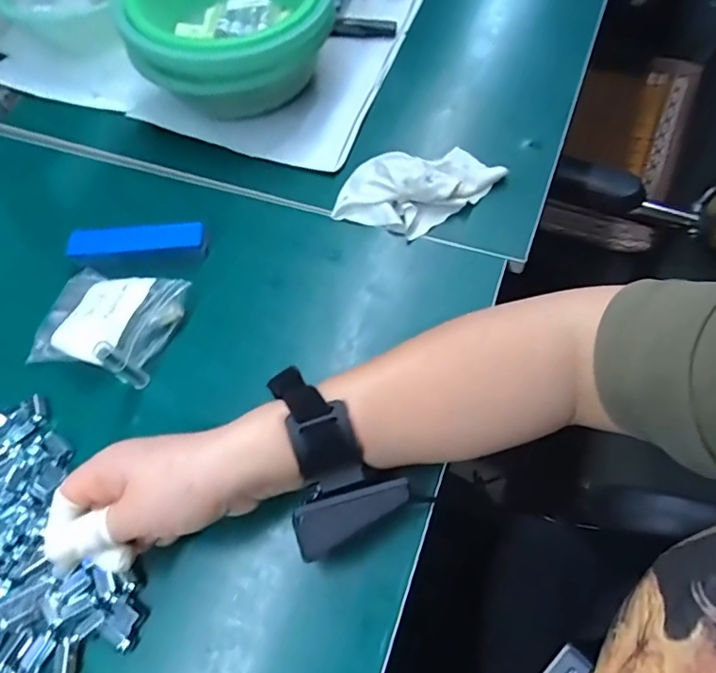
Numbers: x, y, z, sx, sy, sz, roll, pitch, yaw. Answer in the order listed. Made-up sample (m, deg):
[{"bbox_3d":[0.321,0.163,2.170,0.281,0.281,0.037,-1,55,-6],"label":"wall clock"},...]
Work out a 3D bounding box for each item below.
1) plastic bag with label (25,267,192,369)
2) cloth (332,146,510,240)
[{"bbox_3d":[-0.189,-0.013,0.401,0.102,0.025,0.081,14,65,9],"label":"plastic bag with label"},{"bbox_3d":[0.047,-0.126,0.441,0.130,0.029,0.071,-24,65,-10],"label":"cloth"}]

